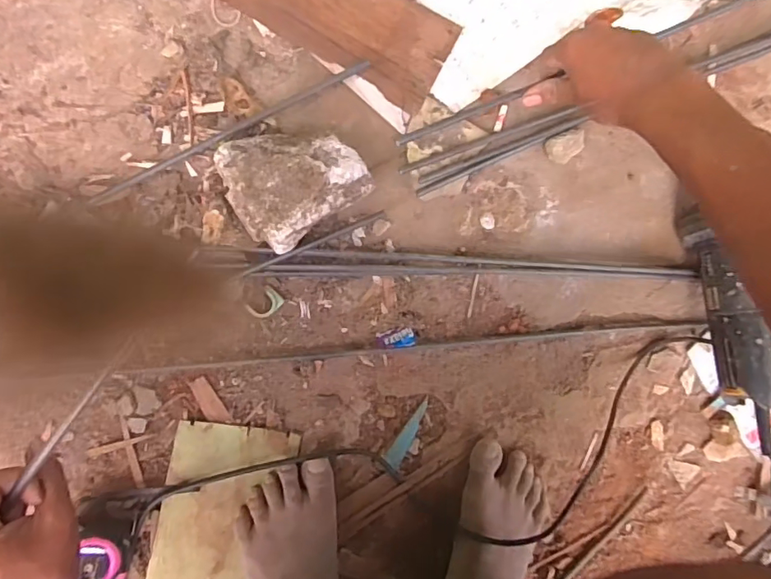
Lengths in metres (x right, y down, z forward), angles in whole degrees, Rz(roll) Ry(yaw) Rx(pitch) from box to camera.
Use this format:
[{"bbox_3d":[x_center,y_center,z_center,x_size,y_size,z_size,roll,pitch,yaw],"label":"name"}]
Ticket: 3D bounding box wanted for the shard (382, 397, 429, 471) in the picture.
[{"bbox_3d":[0.026,0.163,0.583,0.021,0.004,0.085,29,90,-9],"label":"shard"}]

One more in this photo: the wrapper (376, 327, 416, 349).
[{"bbox_3d":[0.012,0.054,0.563,0.040,0.020,0.021,-5,95,-7],"label":"wrapper"}]

